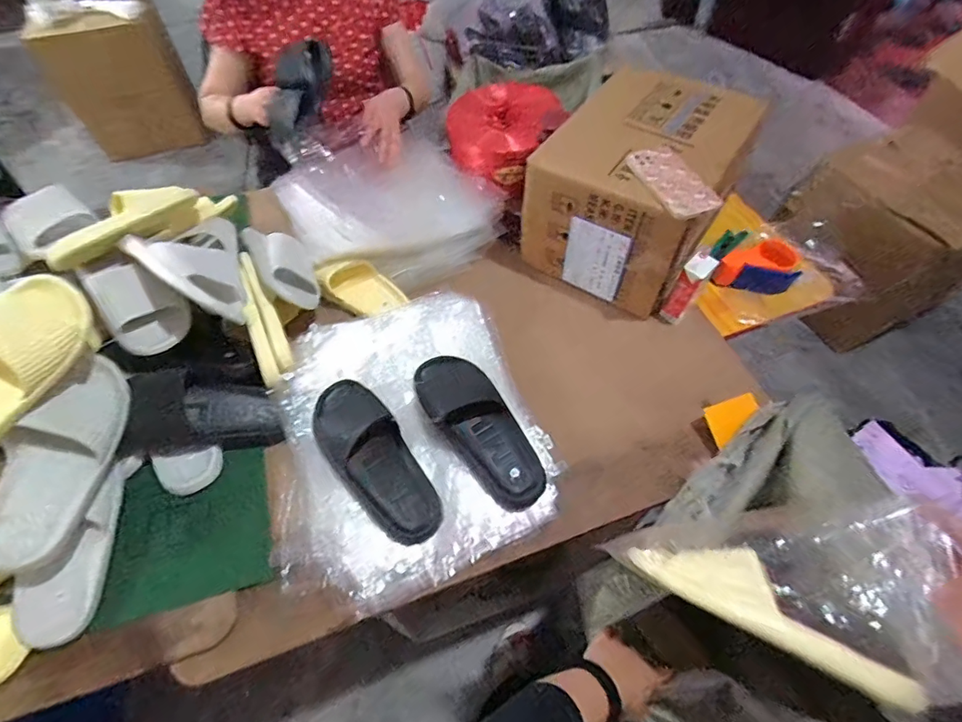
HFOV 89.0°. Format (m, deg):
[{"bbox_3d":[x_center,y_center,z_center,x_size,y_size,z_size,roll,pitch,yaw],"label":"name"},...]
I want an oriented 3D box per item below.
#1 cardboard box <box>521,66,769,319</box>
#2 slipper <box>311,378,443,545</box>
[{"bbox_3d":[0.284,-0.314,0.921,0.287,0.241,0.311,32,61,19],"label":"cardboard box"},{"bbox_3d":[-0.159,0.139,0.725,0.110,0.057,0.277,-34,63,-22],"label":"slipper"}]

